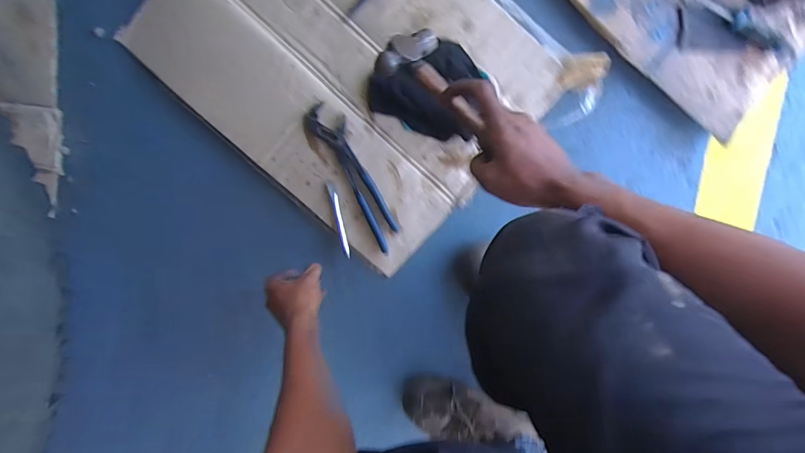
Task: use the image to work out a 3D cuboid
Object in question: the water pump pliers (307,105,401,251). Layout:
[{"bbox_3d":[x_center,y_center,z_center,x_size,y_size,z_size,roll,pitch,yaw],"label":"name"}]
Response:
[{"bbox_3d":[-0.075,-0.080,0.659,0.052,0.013,0.254,-29,95,5],"label":"water pump pliers"}]

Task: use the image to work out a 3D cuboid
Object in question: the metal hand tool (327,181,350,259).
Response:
[{"bbox_3d":[-0.104,-0.010,0.671,0.014,0.011,0.130,-12,97,3],"label":"metal hand tool"}]

